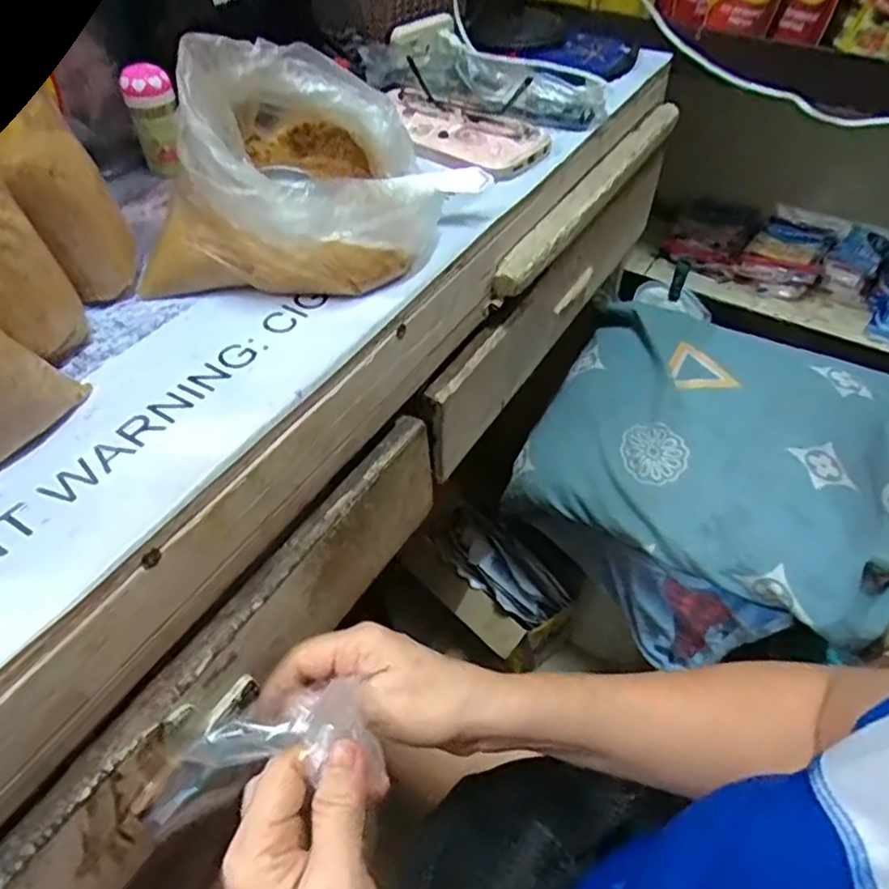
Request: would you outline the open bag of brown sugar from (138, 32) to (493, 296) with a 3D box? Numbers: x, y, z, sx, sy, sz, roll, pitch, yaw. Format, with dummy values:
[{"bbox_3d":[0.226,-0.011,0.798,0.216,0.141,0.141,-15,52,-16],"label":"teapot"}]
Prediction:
[{"bbox_3d":[-0.079,-0.174,0.399,0.172,0.106,0.171,15,50,12],"label":"open bag of brown sugar"}]

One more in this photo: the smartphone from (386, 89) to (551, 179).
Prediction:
[{"bbox_3d":[0.004,-0.264,0.541,0.155,0.015,0.082,30,54,23],"label":"smartphone"}]

